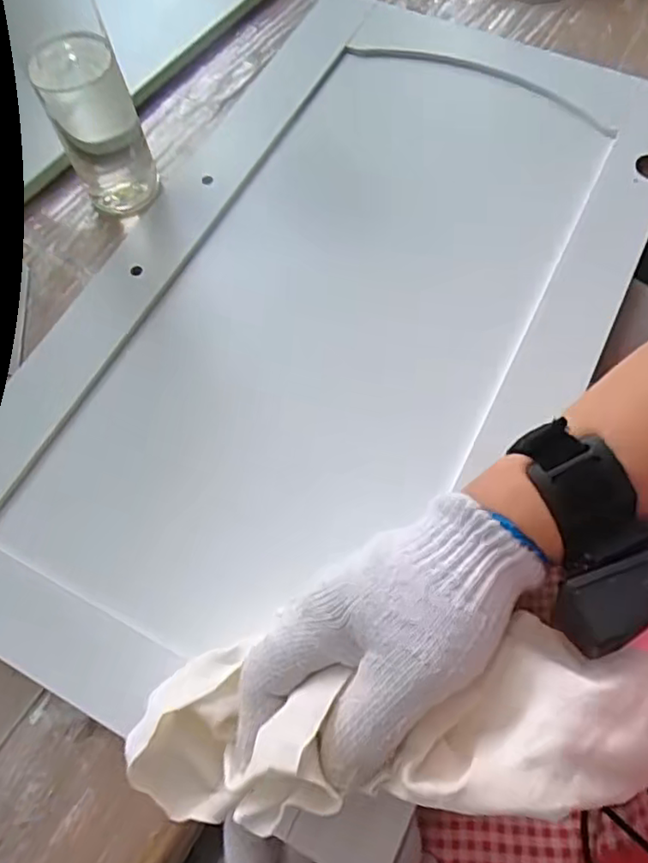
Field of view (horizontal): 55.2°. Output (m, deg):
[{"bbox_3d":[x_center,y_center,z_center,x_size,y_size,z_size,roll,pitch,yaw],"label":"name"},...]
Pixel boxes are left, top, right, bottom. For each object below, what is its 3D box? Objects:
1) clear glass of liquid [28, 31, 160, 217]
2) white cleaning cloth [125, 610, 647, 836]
[{"bbox_3d":[-0.159,-0.214,0.442,0.056,0.107,0.045,-19,67,-7],"label":"clear glass of liquid"},{"bbox_3d":[0.036,0.118,0.259,0.238,0.048,0.073,-6,65,9],"label":"white cleaning cloth"}]

